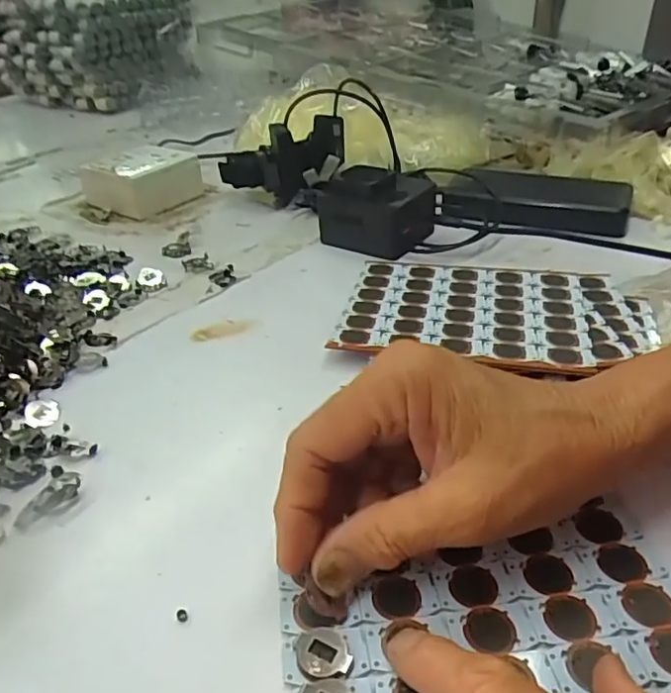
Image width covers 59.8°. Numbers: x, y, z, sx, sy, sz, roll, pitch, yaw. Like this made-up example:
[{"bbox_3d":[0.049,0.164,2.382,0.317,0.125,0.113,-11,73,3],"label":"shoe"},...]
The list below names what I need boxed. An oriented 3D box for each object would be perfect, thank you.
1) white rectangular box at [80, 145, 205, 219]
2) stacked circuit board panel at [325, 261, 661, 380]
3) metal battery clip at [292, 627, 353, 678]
[{"bbox_3d":[-0.195,-0.171,0.592,0.088,0.044,0.094,23,43,33],"label":"white rectangular box"},{"bbox_3d":[0.103,-0.020,0.376,0.189,0.013,0.116,6,36,13],"label":"stacked circuit board panel"},{"bbox_3d":[-0.004,0.107,0.205,0.018,0.004,0.018,-11,35,-11],"label":"metal battery clip"}]

